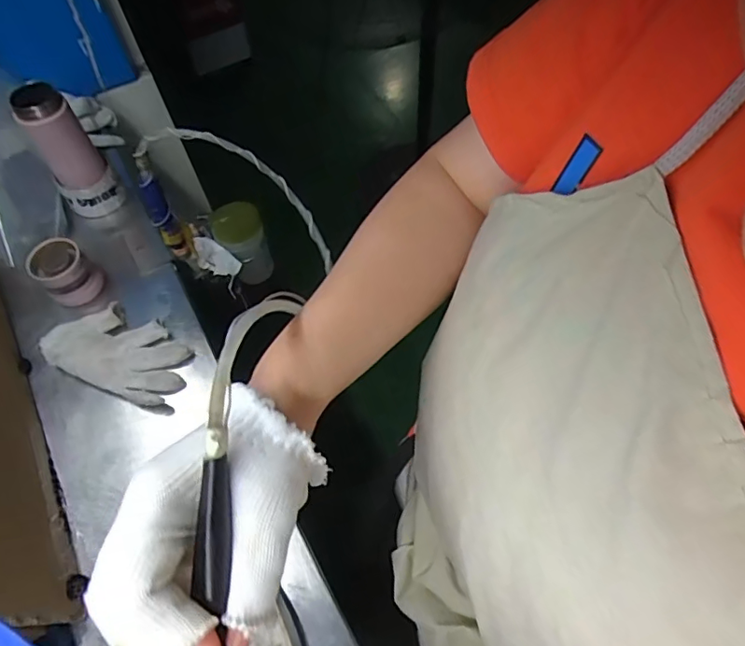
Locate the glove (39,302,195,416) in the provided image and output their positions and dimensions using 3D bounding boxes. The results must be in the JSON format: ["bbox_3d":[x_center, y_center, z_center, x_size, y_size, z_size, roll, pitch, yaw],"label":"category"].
[{"bbox_3d":[-0.312,0.030,0.652,0.180,0.035,0.102,20,63,13],"label":"glove"}]

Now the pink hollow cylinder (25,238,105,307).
[{"bbox_3d":[-0.395,-0.063,0.690,0.056,0.063,0.066,36,68,20],"label":"pink hollow cylinder"}]

